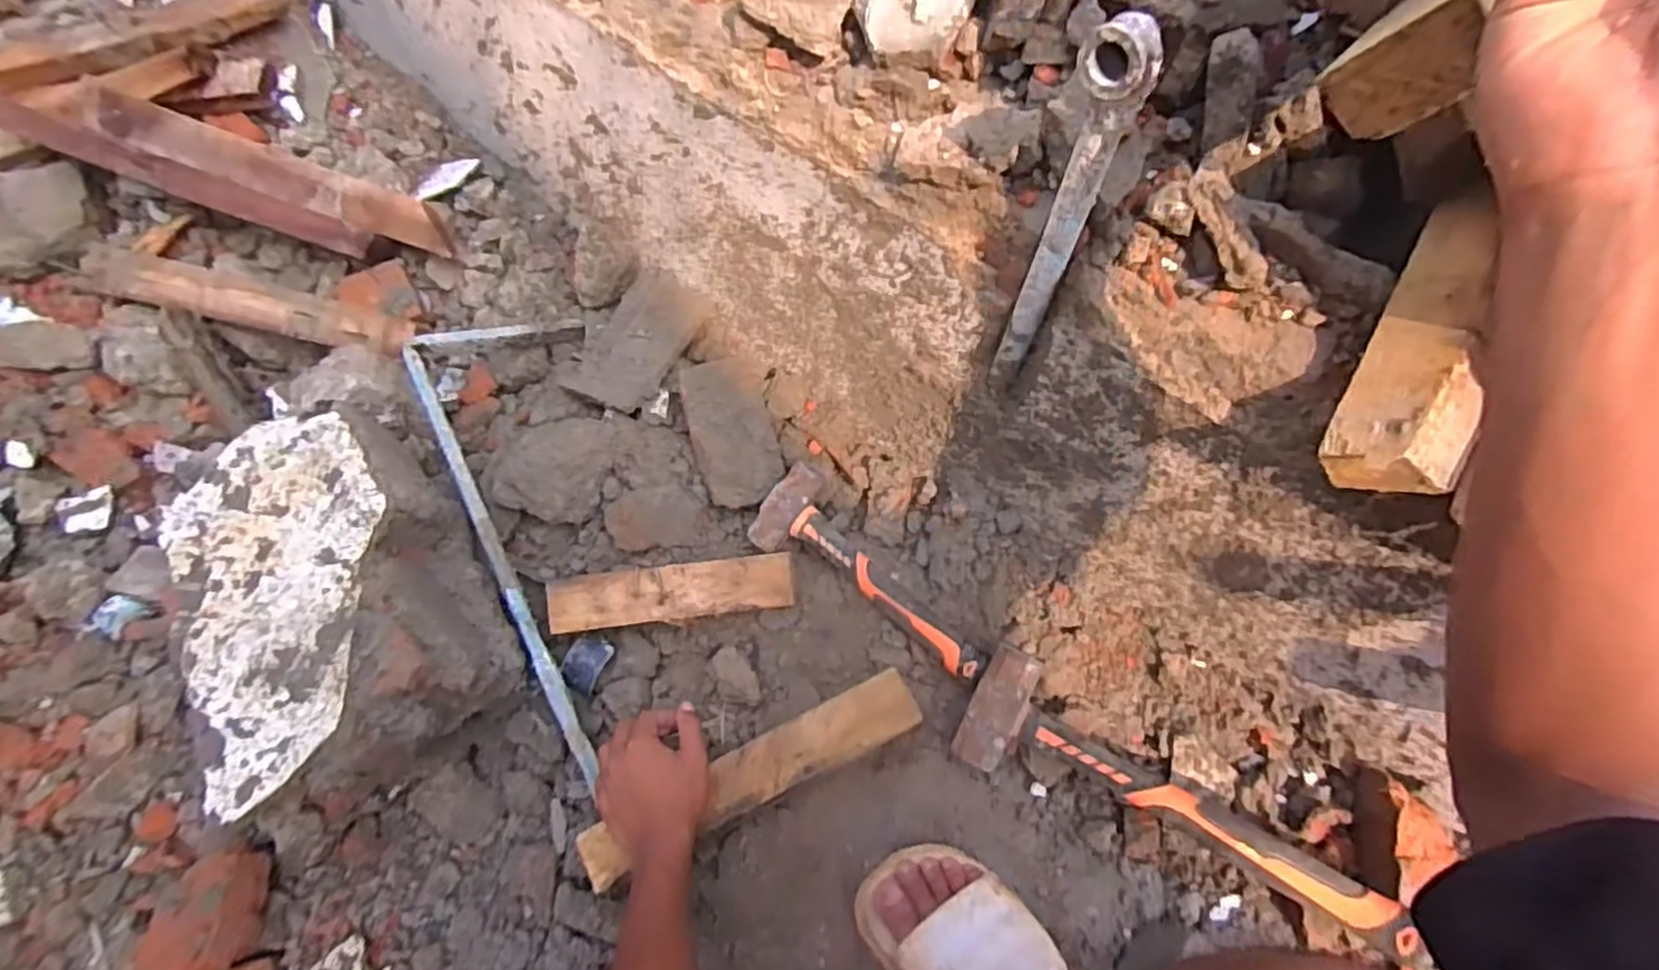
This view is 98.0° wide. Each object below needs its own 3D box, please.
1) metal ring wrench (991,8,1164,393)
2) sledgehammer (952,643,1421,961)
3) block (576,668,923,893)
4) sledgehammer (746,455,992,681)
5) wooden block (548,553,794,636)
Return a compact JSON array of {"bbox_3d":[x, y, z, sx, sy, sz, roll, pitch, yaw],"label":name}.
[{"bbox_3d":[0.143,-0.159,0.478,0.040,0.296,0.031,23,65,8],"label":"metal ring wrench"},{"bbox_3d":[0.283,0.270,0.614,0.349,0.074,0.101,24,64,27],"label":"sledgehammer"},{"bbox_3d":[-0.068,0.264,0.657,0.322,0.015,0.057,-25,68,-10],"label":"block"},{"bbox_3d":[0.044,0.098,0.745,0.281,0.051,0.089,39,68,15],"label":"sledgehammer"},{"bbox_3d":[-0.165,0.113,0.762,0.254,0.023,0.056,-5,64,-6],"label":"wooden block"}]

